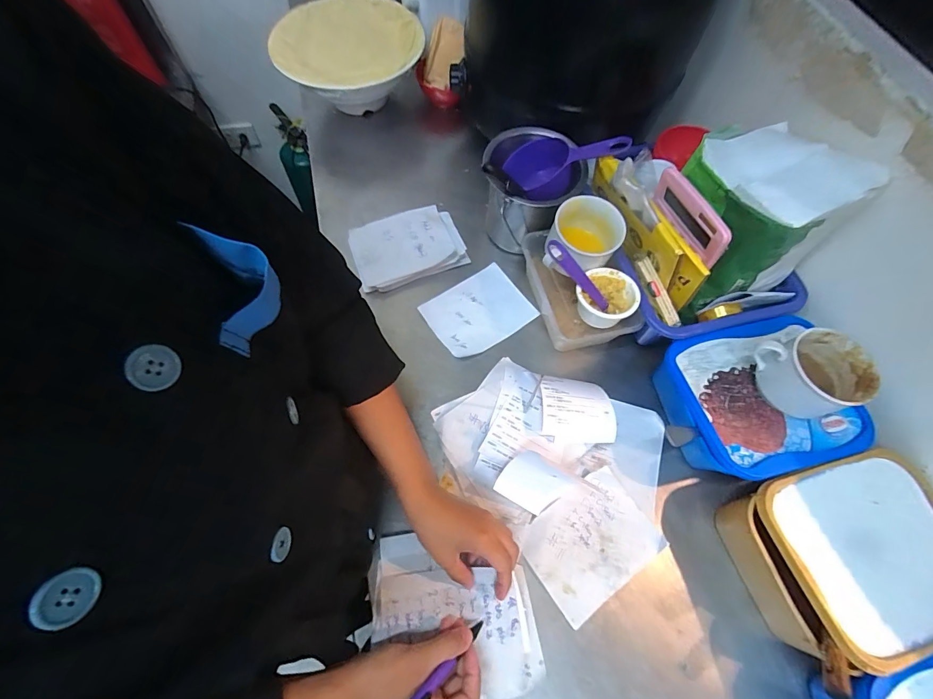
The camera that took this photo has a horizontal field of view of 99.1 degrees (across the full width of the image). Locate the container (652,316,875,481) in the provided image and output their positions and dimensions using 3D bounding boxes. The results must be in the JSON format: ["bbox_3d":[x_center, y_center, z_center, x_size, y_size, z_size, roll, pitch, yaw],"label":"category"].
[{"bbox_3d":[0.335,0.063,0.484,0.217,0.082,0.168,-13,67,-8],"label":"container"}]

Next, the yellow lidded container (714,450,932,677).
[{"bbox_3d":[0.394,0.209,0.416,0.214,0.083,0.165,-11,67,-8],"label":"yellow lidded container"}]

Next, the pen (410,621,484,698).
[{"bbox_3d":[-0.021,0.279,0.342,0.134,0.011,0.011,-10,58,-54],"label":"pen"}]

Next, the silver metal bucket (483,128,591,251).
[{"bbox_3d":[0.079,-0.219,0.570,0.127,0.139,0.134,1,66,-2],"label":"silver metal bucket"}]

